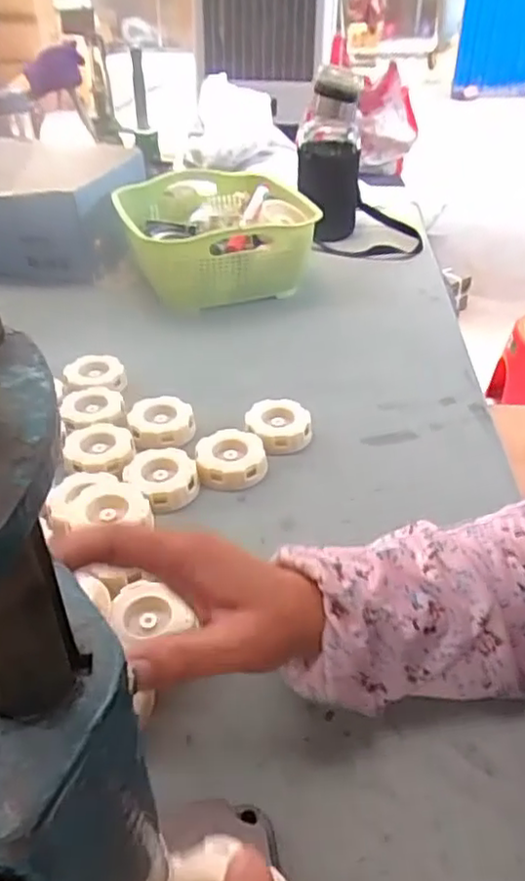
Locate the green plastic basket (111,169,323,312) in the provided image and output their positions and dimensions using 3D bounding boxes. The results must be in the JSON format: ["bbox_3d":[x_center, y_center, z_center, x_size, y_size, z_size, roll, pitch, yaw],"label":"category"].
[{"bbox_3d":[-0.068,-0.278,0.864,0.227,0.091,0.291,-10,37,-13],"label":"green plastic basket"}]

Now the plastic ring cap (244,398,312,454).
[{"bbox_3d":[0.015,-0.014,0.607,0.058,0.026,0.053,-1,36,0],"label":"plastic ring cap"}]

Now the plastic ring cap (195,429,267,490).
[{"bbox_3d":[-0.027,0.016,0.568,0.059,0.026,0.050,-4,36,-5],"label":"plastic ring cap"}]

